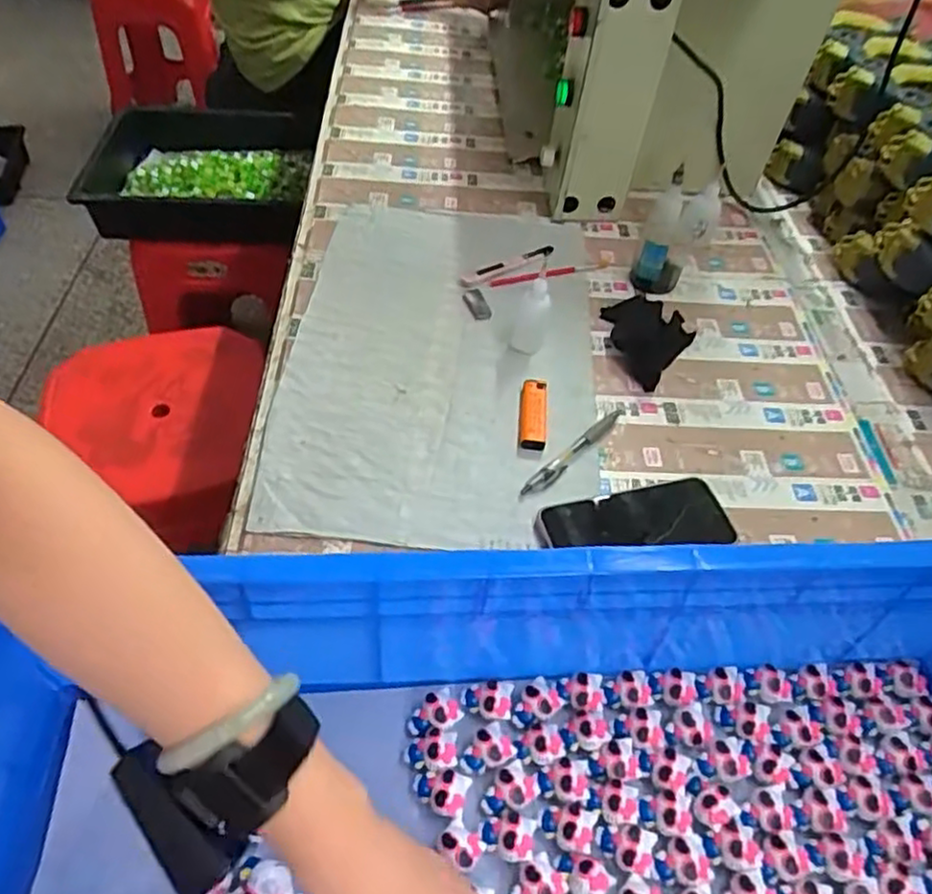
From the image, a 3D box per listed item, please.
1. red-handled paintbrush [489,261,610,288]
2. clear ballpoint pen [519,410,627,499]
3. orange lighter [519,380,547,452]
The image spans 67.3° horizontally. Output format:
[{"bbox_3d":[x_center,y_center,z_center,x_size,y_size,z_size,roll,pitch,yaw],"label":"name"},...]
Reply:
[{"bbox_3d":[0.100,-0.202,0.814,0.153,0.008,0.014,-16,55,-17],"label":"red-handled paintbrush"},{"bbox_3d":[0.103,0.002,0.649,0.015,0.006,0.147,37,58,24],"label":"clear ballpoint pen"},{"bbox_3d":[0.064,-0.031,0.669,0.024,0.012,0.082,7,51,2],"label":"orange lighter"}]

